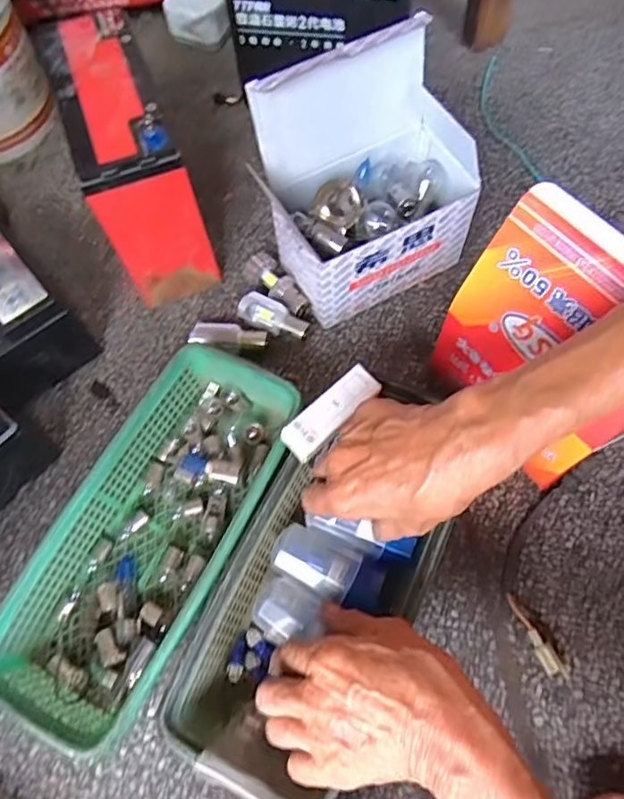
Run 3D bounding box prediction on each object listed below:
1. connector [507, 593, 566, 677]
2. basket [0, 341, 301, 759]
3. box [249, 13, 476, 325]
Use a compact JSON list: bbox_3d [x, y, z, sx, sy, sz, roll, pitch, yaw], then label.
[{"bbox_3d":[0.165,0.178,0.414,0.014,0.012,0.063,-30,68,-10],"label":"connector"},{"bbox_3d":[-0.118,0.100,0.432,0.132,0.062,0.287,25,70,14],"label":"basket"},{"bbox_3d":[0.048,-0.180,0.476,0.164,0.194,0.112,-29,68,-9],"label":"box"}]

